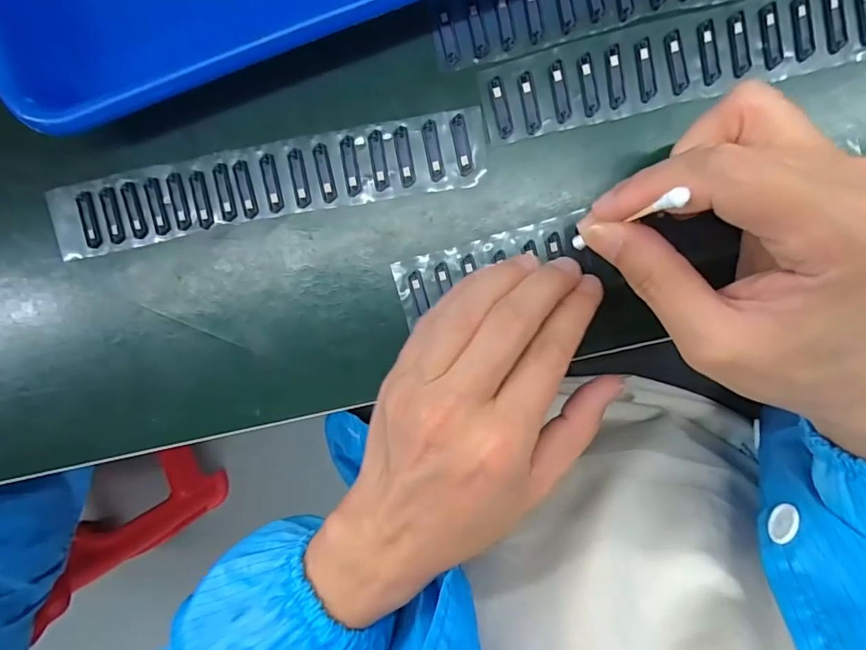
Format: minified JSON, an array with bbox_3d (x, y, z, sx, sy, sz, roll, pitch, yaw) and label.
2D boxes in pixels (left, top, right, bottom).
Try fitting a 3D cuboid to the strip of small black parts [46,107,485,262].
[{"bbox_3d":[-0.085,-0.068,0.241,0.217,0.007,0.034,-9,93,7],"label":"strip of small black parts"}]

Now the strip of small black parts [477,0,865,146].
[{"bbox_3d":[0.122,-0.122,0.219,0.199,0.004,0.034,-10,93,7],"label":"strip of small black parts"}]

